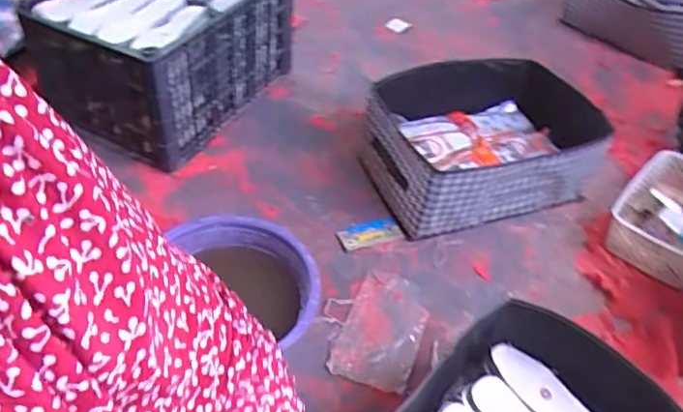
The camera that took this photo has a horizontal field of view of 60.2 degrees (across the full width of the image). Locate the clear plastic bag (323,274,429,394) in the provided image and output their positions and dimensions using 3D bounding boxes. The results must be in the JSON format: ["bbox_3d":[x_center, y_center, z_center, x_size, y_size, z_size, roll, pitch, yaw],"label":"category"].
[{"bbox_3d":[0.053,0.204,1.004,0.164,0.019,0.199,17,49,10],"label":"clear plastic bag"}]

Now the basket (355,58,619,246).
[{"bbox_3d":[0.301,-0.135,1.232,0.469,0.177,0.323,-12,50,-15],"label":"basket"}]

